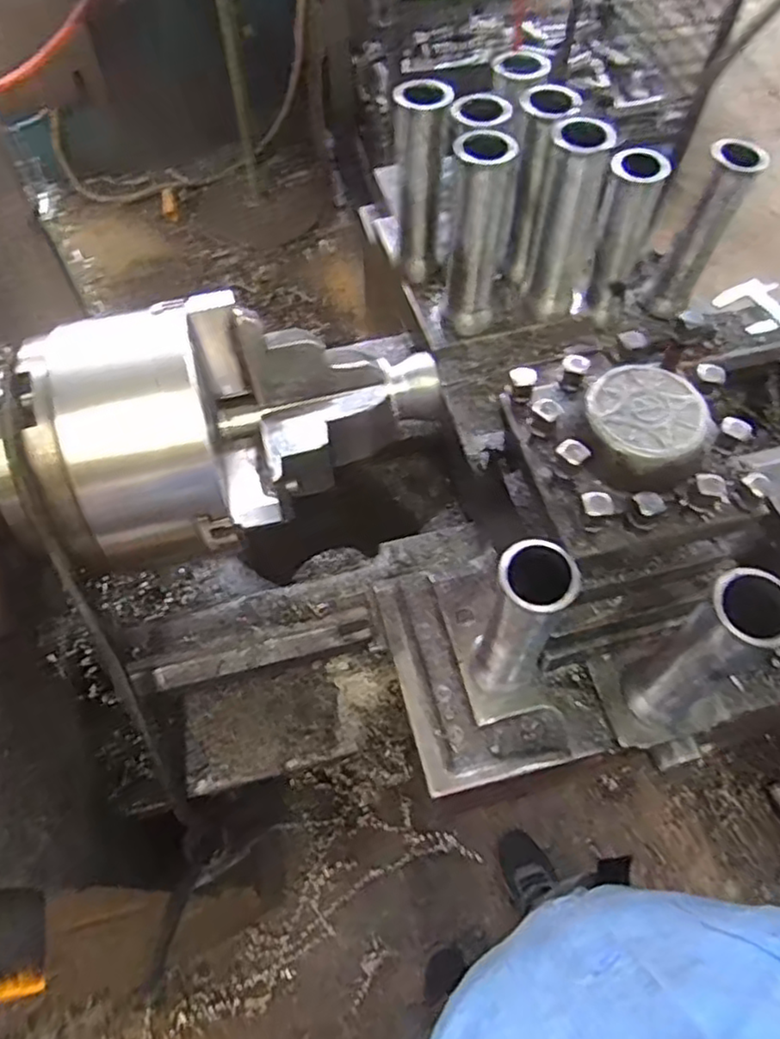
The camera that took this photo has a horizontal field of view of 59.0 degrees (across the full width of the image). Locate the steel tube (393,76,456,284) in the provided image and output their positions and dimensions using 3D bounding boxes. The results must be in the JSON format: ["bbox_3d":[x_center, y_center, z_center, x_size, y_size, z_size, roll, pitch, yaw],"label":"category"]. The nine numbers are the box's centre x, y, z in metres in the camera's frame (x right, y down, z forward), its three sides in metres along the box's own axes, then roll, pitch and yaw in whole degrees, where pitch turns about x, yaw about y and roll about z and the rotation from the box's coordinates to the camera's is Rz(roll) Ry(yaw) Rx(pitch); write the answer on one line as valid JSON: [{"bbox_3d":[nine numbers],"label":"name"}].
[{"bbox_3d":[0.031,-0.344,0.714,0.049,0.185,0.054,10,61,6],"label":"steel tube"}]

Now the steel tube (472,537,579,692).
[{"bbox_3d":[0.099,0.083,0.533,0.054,0.195,0.052,0,60,0],"label":"steel tube"}]

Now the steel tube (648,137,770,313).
[{"bbox_3d":[0.338,-0.310,0.750,0.056,0.179,0.050,28,64,15],"label":"steel tube"}]

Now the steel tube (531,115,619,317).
[{"bbox_3d":[0.175,-0.292,0.686,0.056,0.190,0.048,19,62,11],"label":"steel tube"}]

